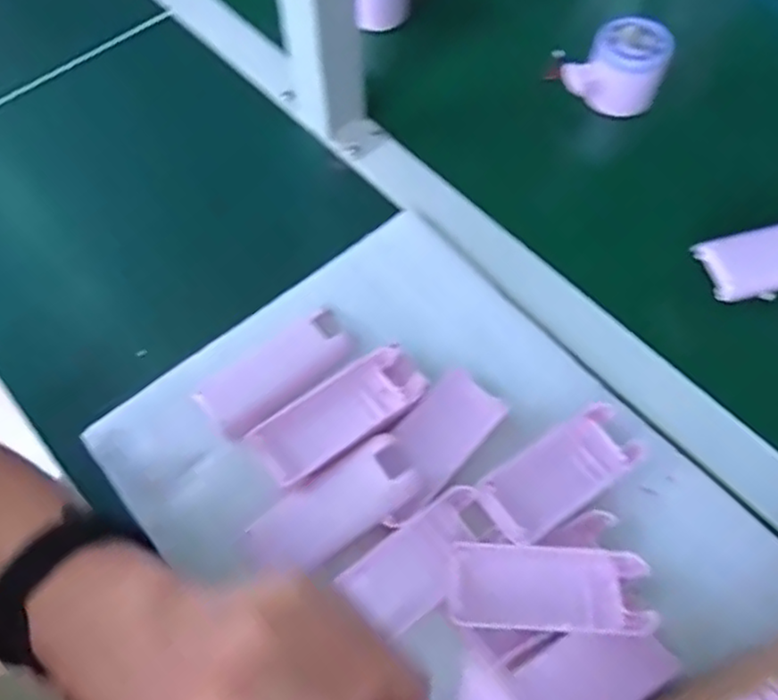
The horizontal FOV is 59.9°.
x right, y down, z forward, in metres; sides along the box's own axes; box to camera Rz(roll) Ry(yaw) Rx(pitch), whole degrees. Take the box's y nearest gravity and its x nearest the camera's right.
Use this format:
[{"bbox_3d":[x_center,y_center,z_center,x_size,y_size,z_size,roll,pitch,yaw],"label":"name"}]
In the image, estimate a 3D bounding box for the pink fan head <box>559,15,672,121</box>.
[{"bbox_3d":[0.184,-0.231,0.548,0.075,0.053,0.053,14,64,9],"label":"pink fan head"}]

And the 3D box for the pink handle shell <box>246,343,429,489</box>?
[{"bbox_3d":[-0.029,0.040,0.411,0.105,0.023,0.044,-34,67,-15],"label":"pink handle shell"}]

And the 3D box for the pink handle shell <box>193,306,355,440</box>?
[{"bbox_3d":[-0.070,0.015,0.429,0.097,0.012,0.043,-33,66,-15],"label":"pink handle shell"}]

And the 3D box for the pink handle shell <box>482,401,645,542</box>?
[{"bbox_3d":[0.101,0.070,0.391,0.102,0.016,0.044,-33,66,-15],"label":"pink handle shell"}]

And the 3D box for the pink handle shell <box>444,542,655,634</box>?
[{"bbox_3d":[0.084,0.126,0.356,0.103,0.009,0.041,2,62,2],"label":"pink handle shell"}]

